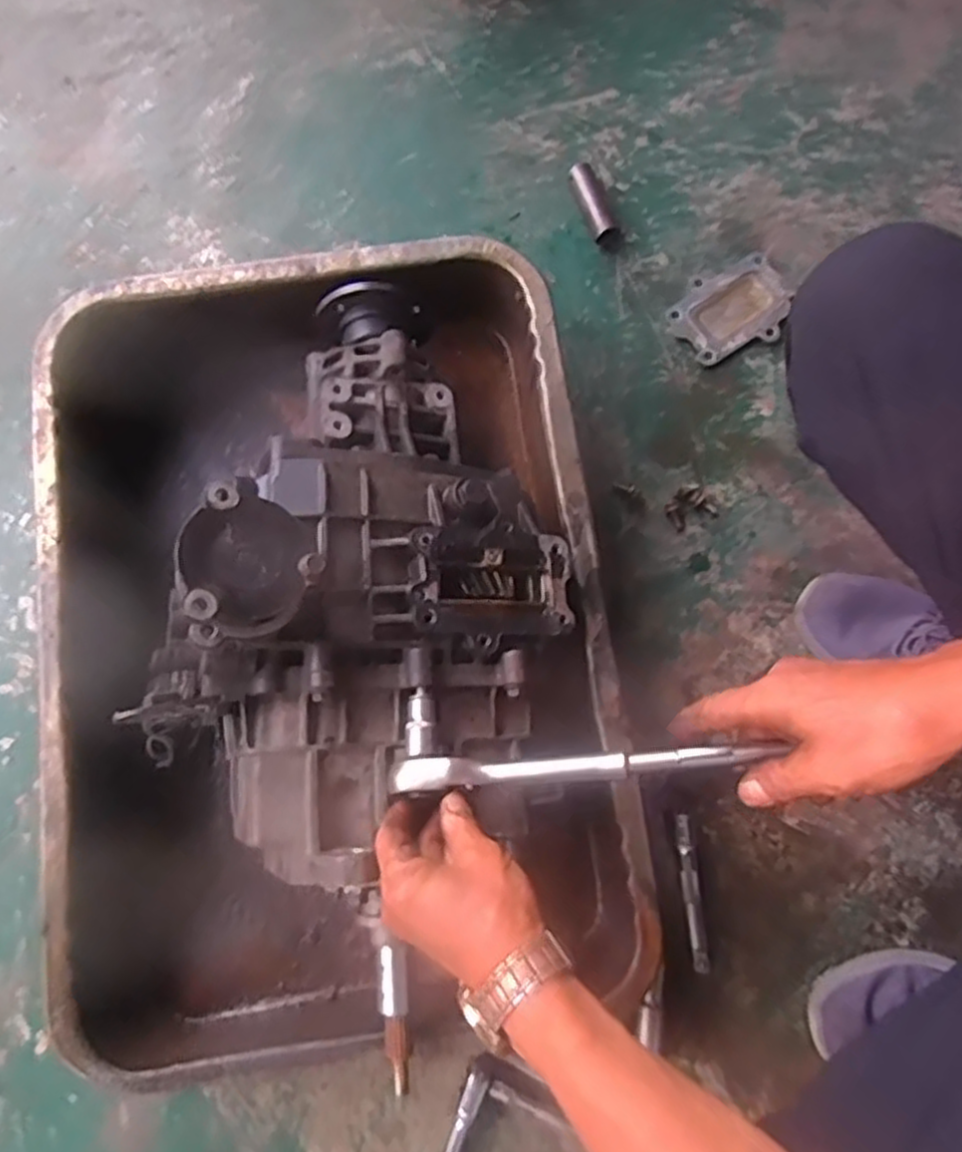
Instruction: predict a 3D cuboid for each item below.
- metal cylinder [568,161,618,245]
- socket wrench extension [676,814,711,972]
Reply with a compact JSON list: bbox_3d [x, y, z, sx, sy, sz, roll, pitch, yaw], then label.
[{"bbox_3d":[0.115,-0.382,0.761,0.027,0.027,0.083,-22,80,-5],"label":"metal cylinder"},{"bbox_3d":[0.180,0.269,0.637,0.014,0.017,0.122,-4,79,-1],"label":"socket wrench extension"}]

